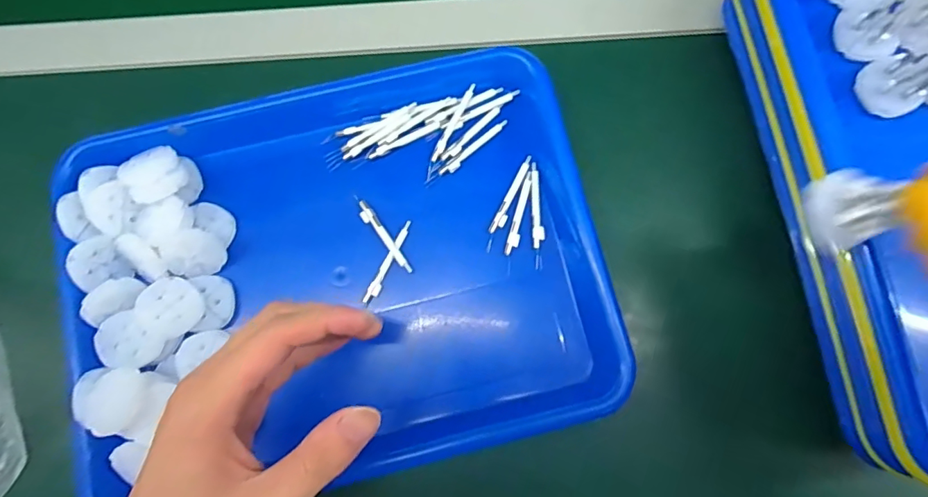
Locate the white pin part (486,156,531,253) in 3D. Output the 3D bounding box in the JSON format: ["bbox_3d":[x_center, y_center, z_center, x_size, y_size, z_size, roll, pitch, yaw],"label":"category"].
[{"bbox_3d":[0.030,-0.032,0.345,0.008,0.004,0.071,26,80,5],"label":"white pin part"}]

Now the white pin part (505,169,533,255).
[{"bbox_3d":[0.039,-0.024,0.344,0.008,0.004,0.058,16,79,3],"label":"white pin part"}]

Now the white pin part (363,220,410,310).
[{"bbox_3d":[-0.051,0.010,0.337,0.007,0.004,0.062,25,80,5],"label":"white pin part"}]

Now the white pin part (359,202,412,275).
[{"bbox_3d":[-0.054,-0.007,0.338,0.009,0.007,0.060,-34,81,-6],"label":"white pin part"}]

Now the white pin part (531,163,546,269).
[{"bbox_3d":[0.049,-0.023,0.344,0.008,0.004,0.072,-4,79,0],"label":"white pin part"}]

